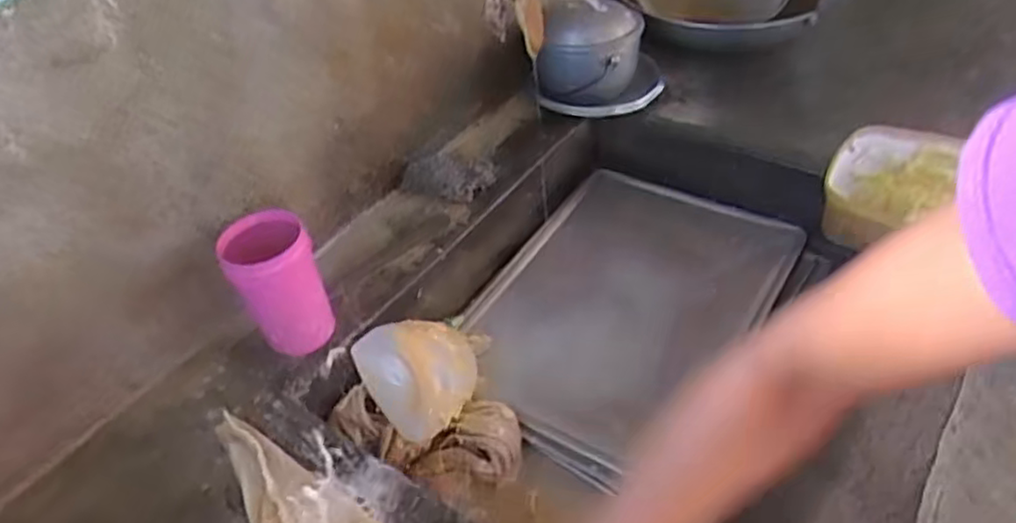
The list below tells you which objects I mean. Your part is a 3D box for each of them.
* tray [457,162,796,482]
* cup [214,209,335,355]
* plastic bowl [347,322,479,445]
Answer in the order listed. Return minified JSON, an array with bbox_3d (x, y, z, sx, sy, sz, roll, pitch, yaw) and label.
[{"bbox_3d":[0.153,0.053,0.932,0.326,0.053,0.445,22,50,27],"label":"tray"},{"bbox_3d":[-0.242,0.022,0.744,0.089,0.143,0.081,-4,43,3],"label":"cup"},{"bbox_3d":[-0.094,0.129,0.810,0.134,0.069,0.128,55,27,16],"label":"plastic bowl"}]

